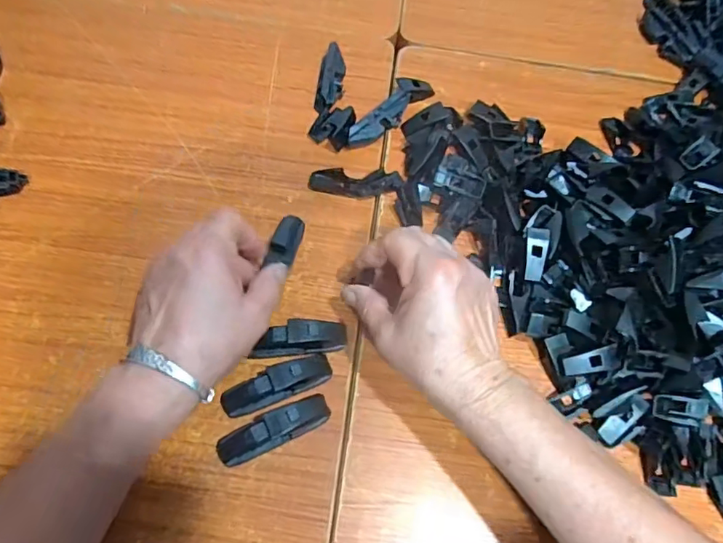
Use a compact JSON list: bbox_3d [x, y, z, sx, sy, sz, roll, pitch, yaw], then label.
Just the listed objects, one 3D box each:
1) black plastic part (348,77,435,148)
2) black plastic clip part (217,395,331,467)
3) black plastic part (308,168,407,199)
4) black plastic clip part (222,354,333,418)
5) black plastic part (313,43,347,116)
[{"bbox_3d":[0.025,-0.142,0.484,0.023,0.020,0.100,38,67,14],"label":"black plastic part"},{"bbox_3d":[-0.058,0.104,0.356,0.076,0.025,0.020,-23,68,-14],"label":"black plastic clip part"},{"bbox_3d":[-0.005,-0.074,0.454,0.076,0.006,0.025,2,64,-3],"label":"black plastic part"},{"bbox_3d":[-0.058,0.077,0.369,0.076,0.024,0.020,-16,66,-12],"label":"black plastic clip part"},{"bbox_3d":[-0.028,-0.174,0.495,0.024,0.022,0.070,8,63,0],"label":"black plastic part"}]

